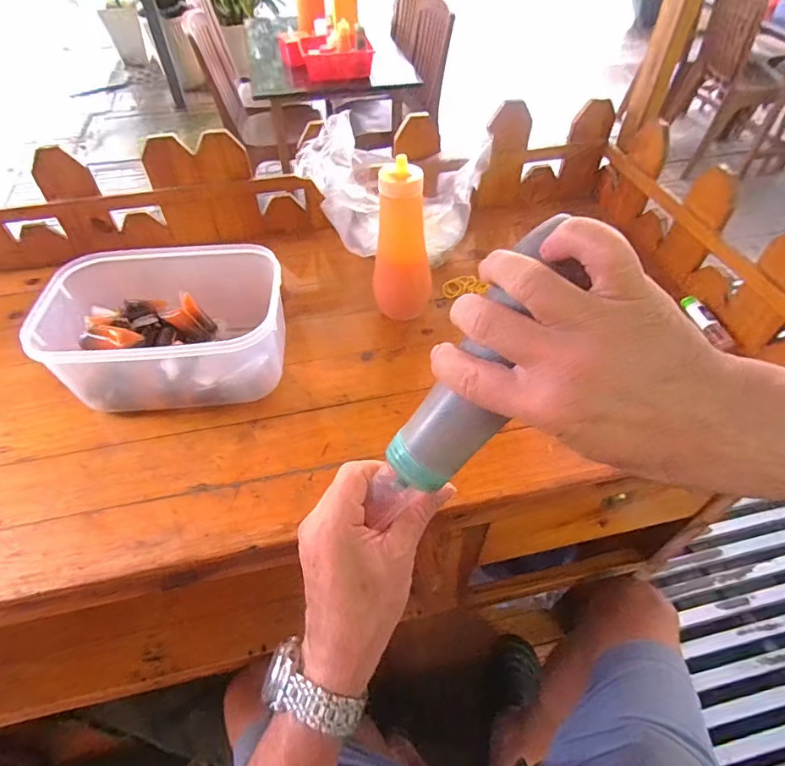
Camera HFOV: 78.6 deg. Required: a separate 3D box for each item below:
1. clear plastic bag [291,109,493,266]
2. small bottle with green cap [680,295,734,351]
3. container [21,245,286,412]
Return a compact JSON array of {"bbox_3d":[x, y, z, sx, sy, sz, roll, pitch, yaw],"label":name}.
[{"bbox_3d":[0.010,-0.233,0.603,0.240,0.150,0.078,-6,51,-4],"label":"clear plastic bag"},{"bbox_3d":[0.377,-0.076,0.577,0.020,0.023,0.079,-13,52,-9],"label":"small bottle with green cap"},{"bbox_3d":[-0.228,-0.056,0.503,0.226,0.089,0.141,-6,52,-5],"label":"container"}]

